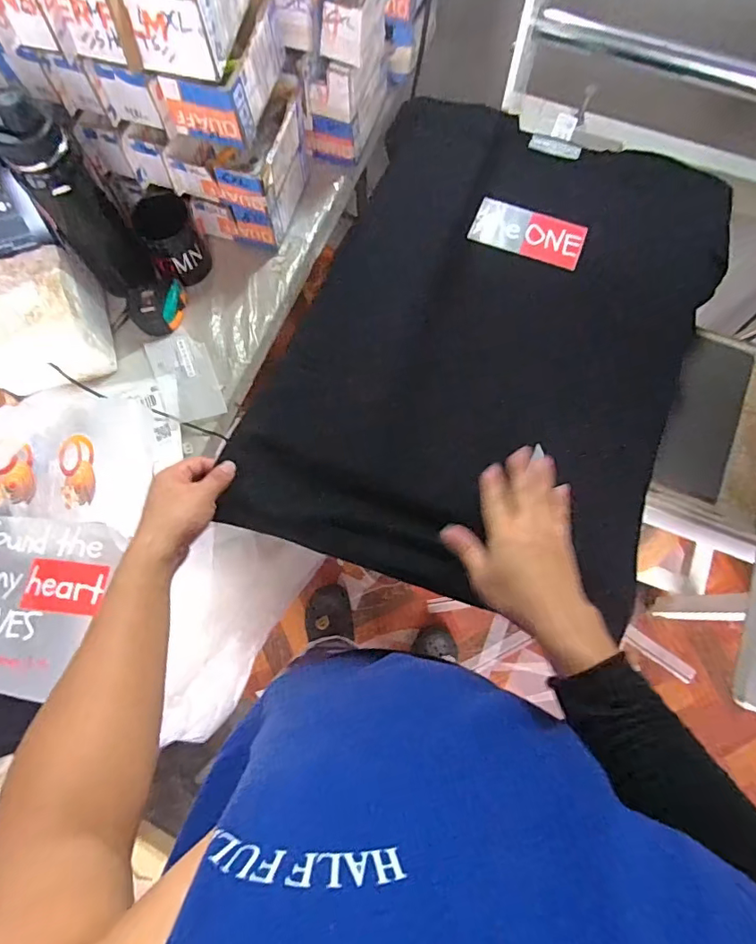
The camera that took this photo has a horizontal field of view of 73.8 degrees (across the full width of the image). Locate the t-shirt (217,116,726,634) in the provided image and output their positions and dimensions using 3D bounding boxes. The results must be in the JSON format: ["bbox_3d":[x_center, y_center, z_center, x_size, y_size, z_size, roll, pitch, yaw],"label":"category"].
[{"bbox_3d":[0.142,-0.164,0.595,0.448,0.070,0.630,21,76,6],"label":"t-shirt"}]

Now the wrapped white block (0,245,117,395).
[{"bbox_3d":[-0.461,-0.201,0.680,0.148,0.110,0.157,-13,75,-4],"label":"wrapped white block"}]

